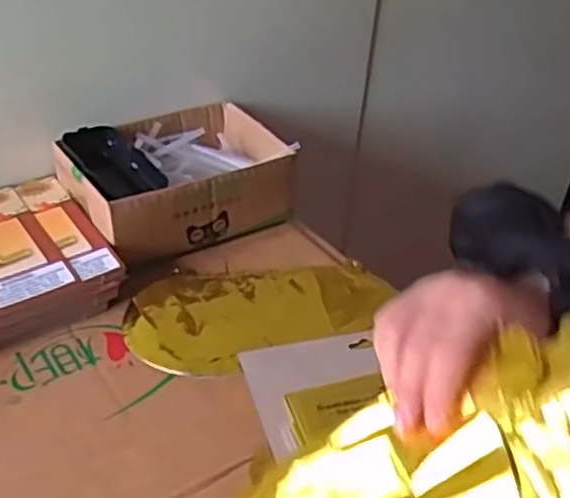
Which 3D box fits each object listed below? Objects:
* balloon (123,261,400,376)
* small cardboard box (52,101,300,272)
[{"bbox_3d":[-0.021,0.044,0.577,0.204,0.013,0.114,-15,40,-21],"label":"balloon"},{"bbox_3d":[-0.095,-0.065,0.655,0.188,0.067,0.136,-22,44,-29],"label":"small cardboard box"}]

